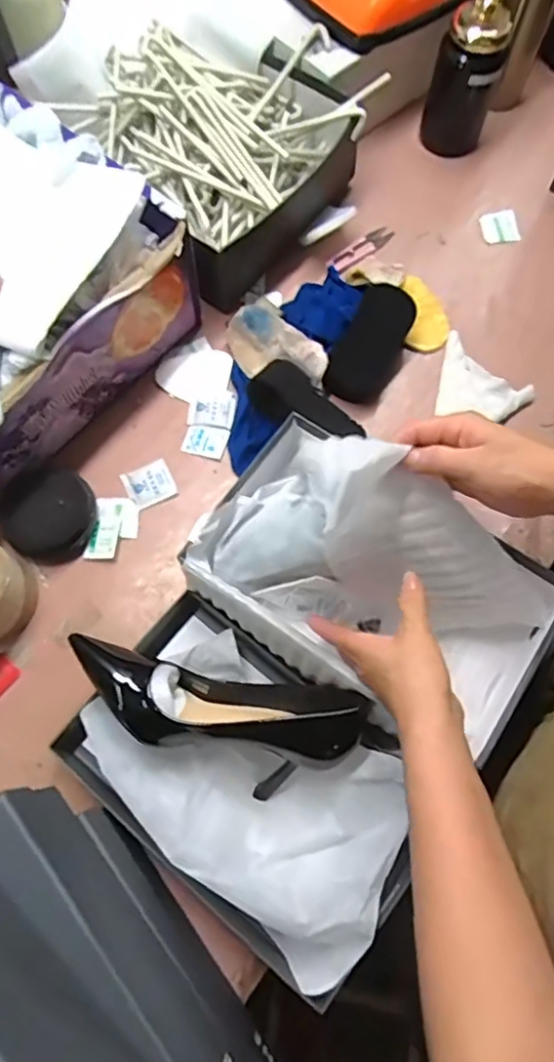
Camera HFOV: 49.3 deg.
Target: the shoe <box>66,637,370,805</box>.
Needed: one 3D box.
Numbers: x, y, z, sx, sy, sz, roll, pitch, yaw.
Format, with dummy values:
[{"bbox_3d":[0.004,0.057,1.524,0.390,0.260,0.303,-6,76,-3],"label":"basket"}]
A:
[{"bbox_3d":[-0.055,0.167,0.526,0.246,0.093,0.095,10,72,2],"label":"shoe"}]

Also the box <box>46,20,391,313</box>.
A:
[{"bbox_3d":[-0.074,-0.457,0.718,0.287,0.110,0.286,41,76,11],"label":"box"}]

